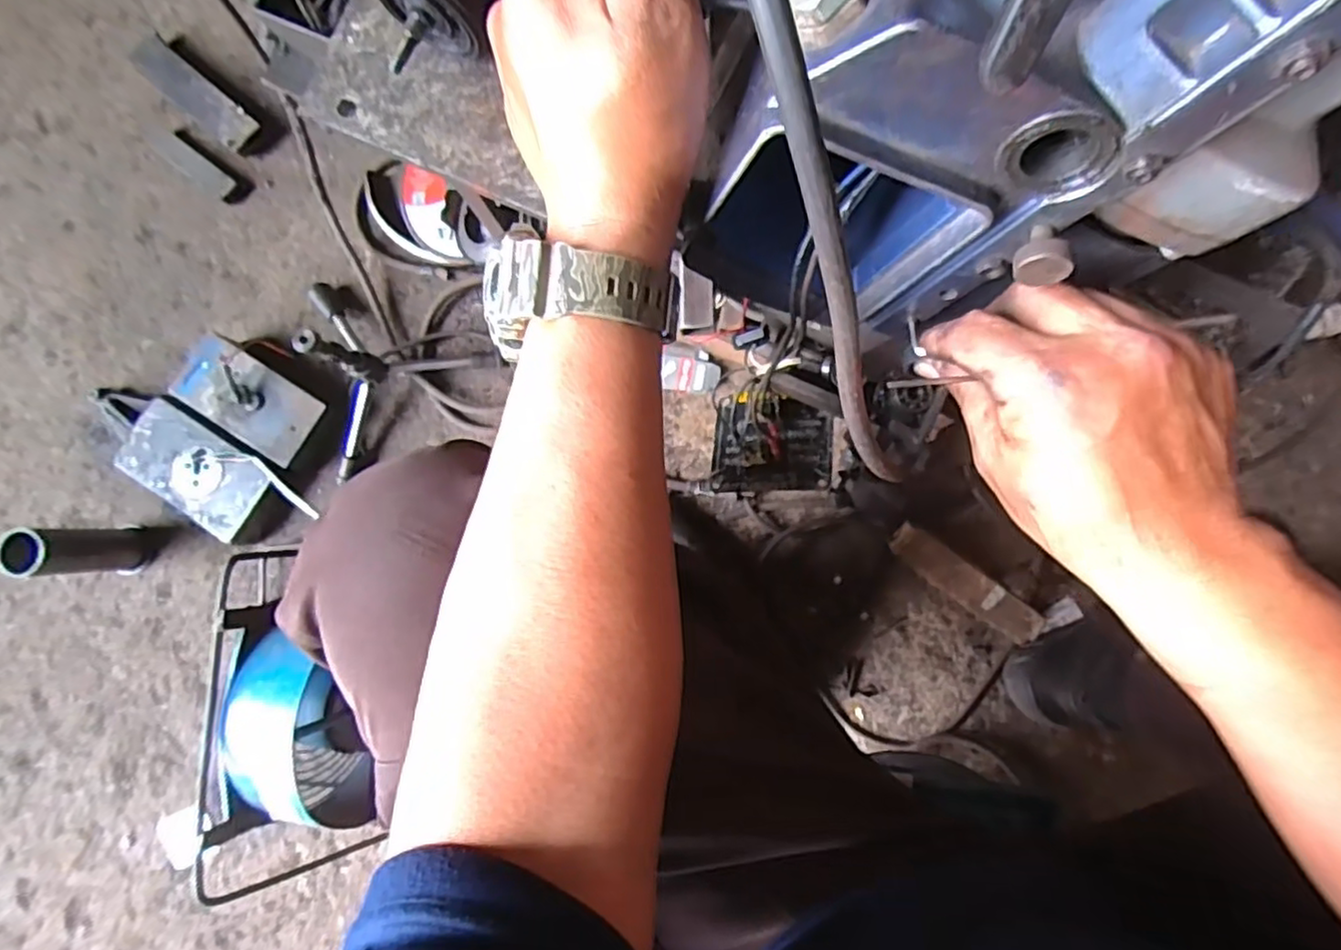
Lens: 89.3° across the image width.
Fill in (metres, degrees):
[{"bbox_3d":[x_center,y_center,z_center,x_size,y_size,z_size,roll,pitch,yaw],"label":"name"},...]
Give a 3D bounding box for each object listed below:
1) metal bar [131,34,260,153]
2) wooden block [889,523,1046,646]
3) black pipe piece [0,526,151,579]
[{"bbox_3d":[-0.557,-0.448,0.798,0.177,0.027,0.045,42,88,6],"label":"metal bar"},{"bbox_3d":[0.296,0.111,0.681,0.160,0.022,0.035,37,87,5],"label":"wooden block"},{"bbox_3d":[-0.632,0.082,0.723,0.046,0.129,0.053,2,85,3],"label":"black pipe piece"}]

